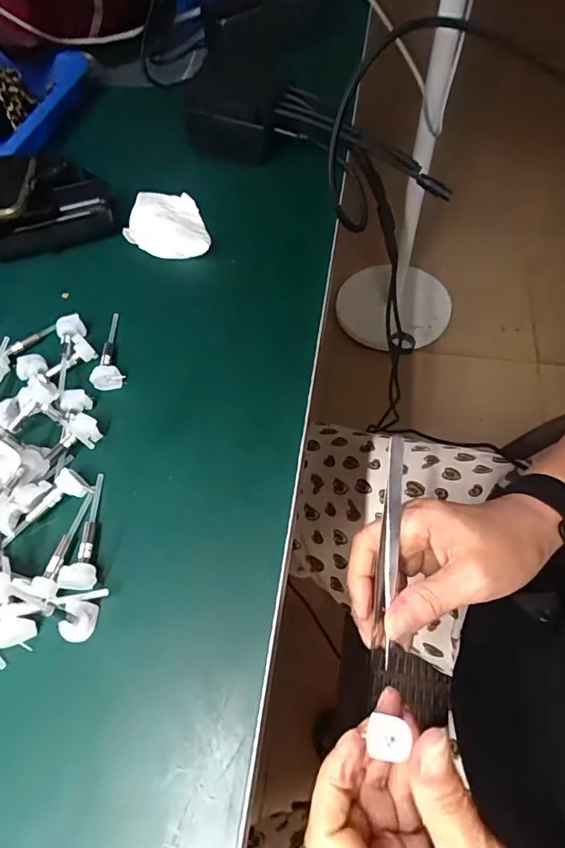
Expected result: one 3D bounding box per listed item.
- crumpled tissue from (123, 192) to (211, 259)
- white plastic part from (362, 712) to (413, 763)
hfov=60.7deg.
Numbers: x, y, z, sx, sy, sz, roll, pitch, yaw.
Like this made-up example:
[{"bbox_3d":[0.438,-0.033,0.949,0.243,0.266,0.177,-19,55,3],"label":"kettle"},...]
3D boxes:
[{"bbox_3d":[-0.093,-0.155,0.384,0.061,0.014,0.083,-19,60,-7],"label":"crumpled tissue"},{"bbox_3d":[0.046,0.135,0.209,0.017,0.004,0.014,12,61,11],"label":"white plastic part"}]

